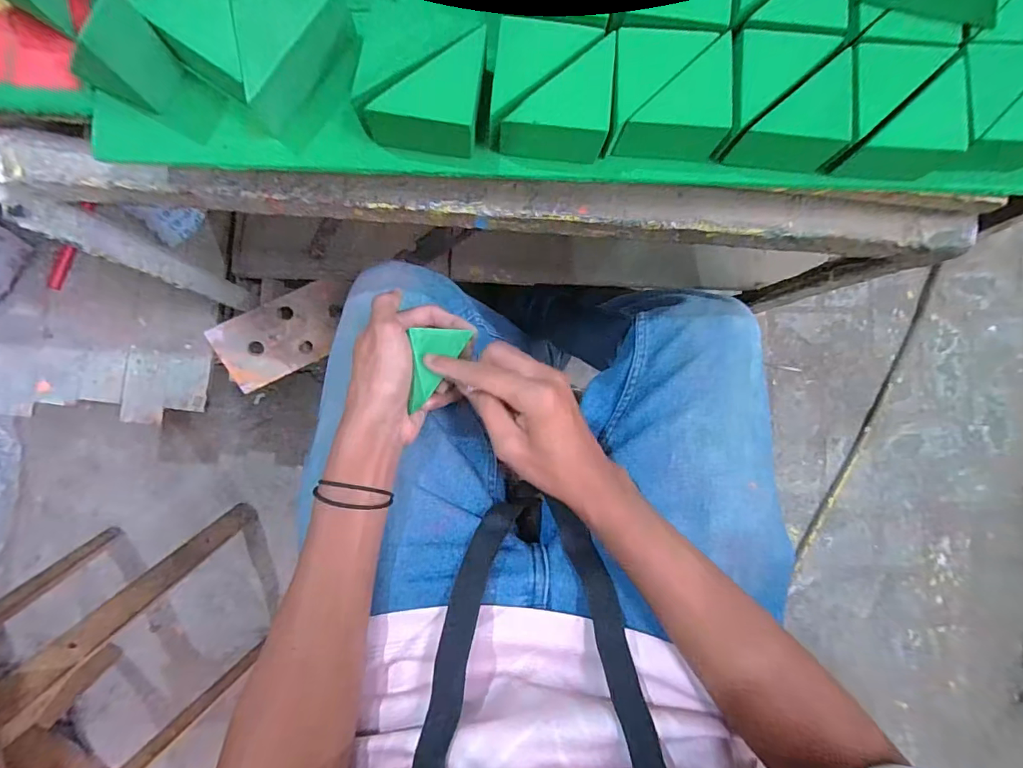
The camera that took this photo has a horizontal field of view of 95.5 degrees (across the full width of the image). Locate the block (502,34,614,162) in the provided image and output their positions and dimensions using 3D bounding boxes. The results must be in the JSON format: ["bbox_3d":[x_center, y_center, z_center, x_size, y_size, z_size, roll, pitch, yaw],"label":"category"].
[{"bbox_3d":[0.032,-0.144,0.254,0.069,0.030,0.037,-37,90,-4],"label":"block"}]

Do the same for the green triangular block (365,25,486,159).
[{"bbox_3d":[-0.045,-0.160,0.253,0.056,0.030,0.052,8,87,-3],"label":"green triangular block"}]

